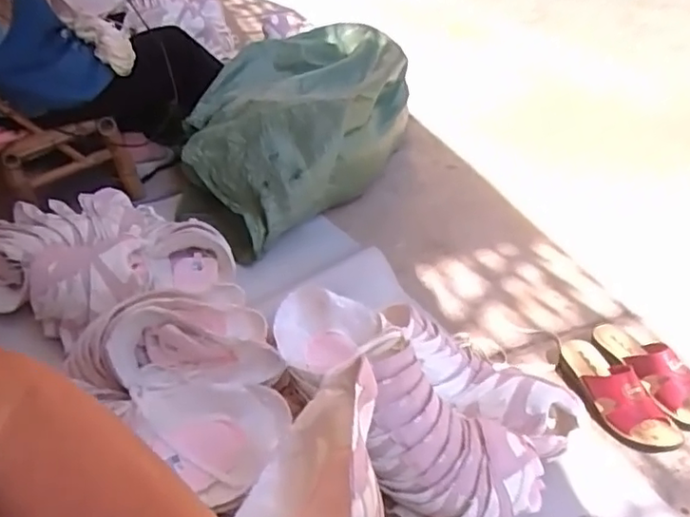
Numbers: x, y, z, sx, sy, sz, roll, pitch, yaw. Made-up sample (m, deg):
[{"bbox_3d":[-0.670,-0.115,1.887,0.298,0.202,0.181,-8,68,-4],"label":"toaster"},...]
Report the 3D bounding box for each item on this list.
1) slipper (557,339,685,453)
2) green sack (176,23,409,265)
[{"bbox_3d":[0.426,0.206,0.956,0.091,0.078,0.226,-15,38,-13],"label":"slipper"},{"bbox_3d":[-0.116,-0.316,1.500,0.454,0.307,0.741,12,40,21],"label":"green sack"}]

